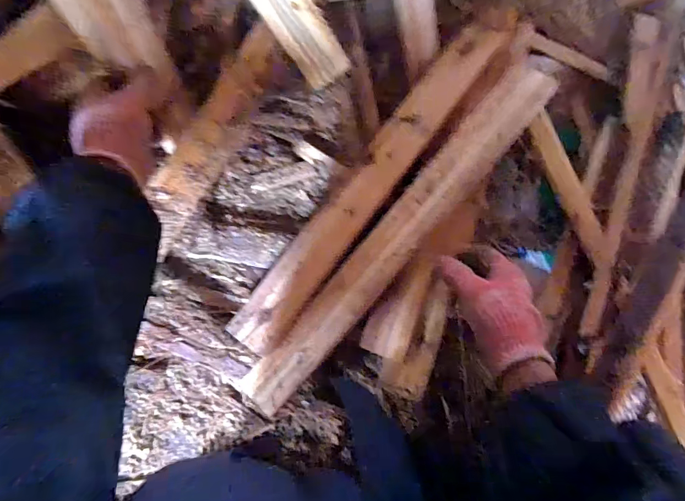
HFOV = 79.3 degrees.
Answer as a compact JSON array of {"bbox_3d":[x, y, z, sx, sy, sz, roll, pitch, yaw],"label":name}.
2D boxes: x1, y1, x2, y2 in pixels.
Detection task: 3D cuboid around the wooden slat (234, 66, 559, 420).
[{"bbox_3d":[0.071,-0.017,0.466,0.055,0.028,0.488,42,83,-3],"label":"wooden slat"}]

